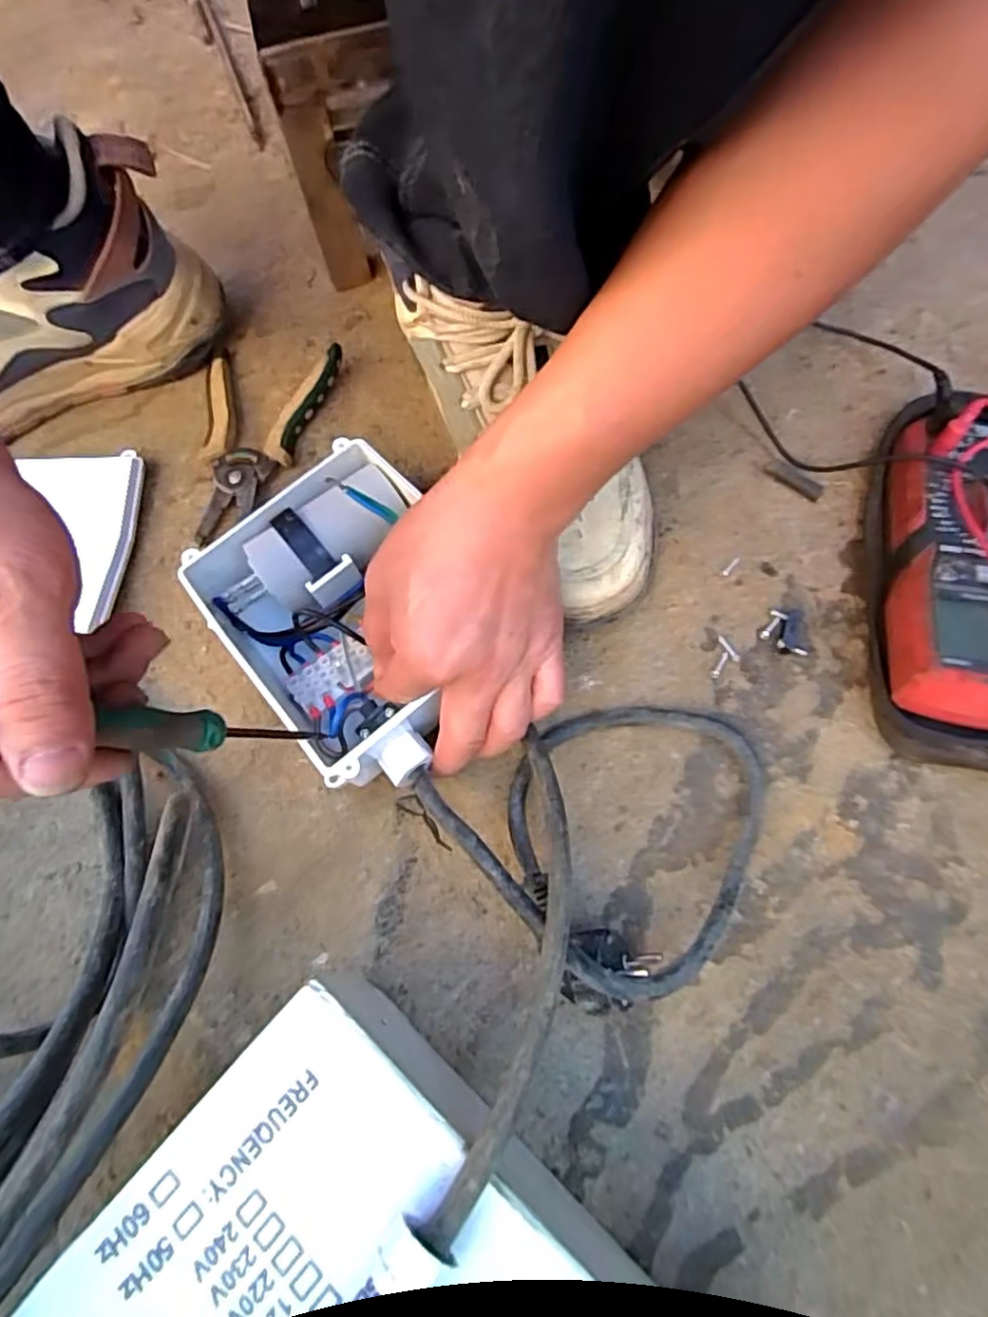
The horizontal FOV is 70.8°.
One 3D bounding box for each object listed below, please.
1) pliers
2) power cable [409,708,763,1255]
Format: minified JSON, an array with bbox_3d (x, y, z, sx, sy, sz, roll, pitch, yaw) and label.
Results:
[{"bbox_3d":[-0.154,-0.152,0.478,0.096,0.014,0.143,-4,75,9],"label":"pliers"},{"bbox_3d":[0.028,0.096,0.320,0.236,0.052,0.143,-35,68,-20],"label":"power cable"}]

